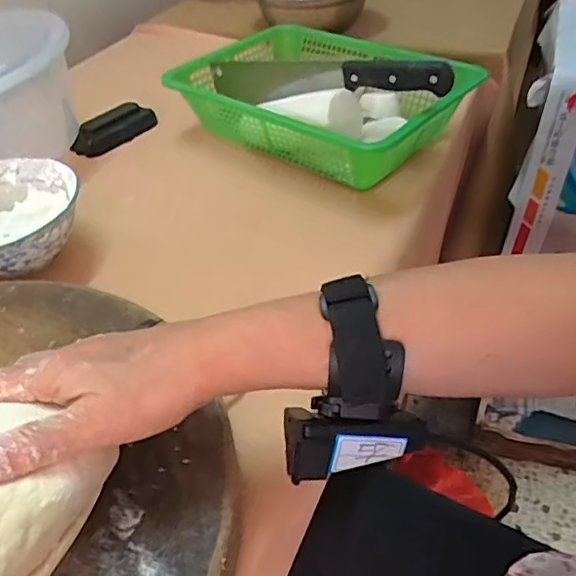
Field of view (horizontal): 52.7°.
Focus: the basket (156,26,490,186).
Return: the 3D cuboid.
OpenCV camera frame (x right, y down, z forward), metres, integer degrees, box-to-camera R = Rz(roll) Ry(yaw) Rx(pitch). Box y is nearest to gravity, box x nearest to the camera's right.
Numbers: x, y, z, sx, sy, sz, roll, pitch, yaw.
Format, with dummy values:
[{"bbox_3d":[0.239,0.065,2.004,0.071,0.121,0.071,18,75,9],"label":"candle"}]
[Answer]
[{"bbox_3d":[0.040,-0.213,0.665,0.309,0.086,0.238,25,48,29],"label":"basket"}]

